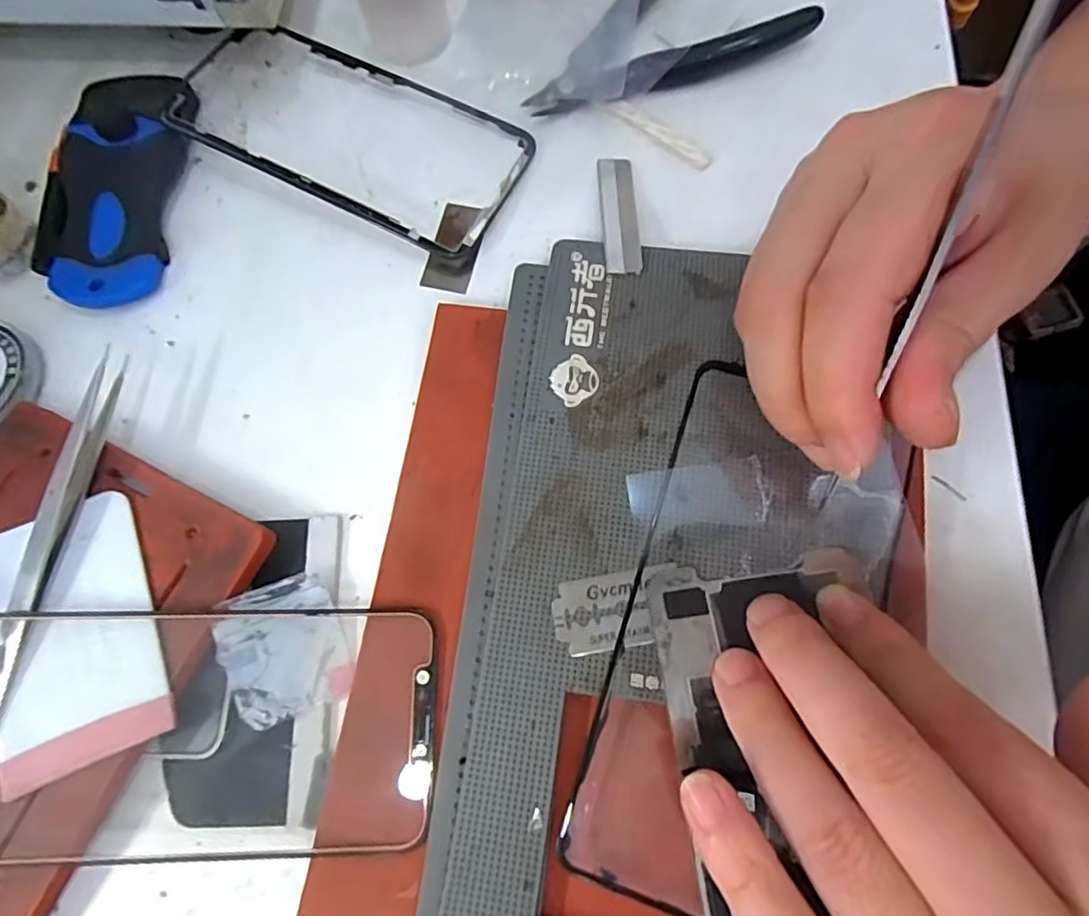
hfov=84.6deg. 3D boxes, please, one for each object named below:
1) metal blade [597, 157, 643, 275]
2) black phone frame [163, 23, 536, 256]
[{"bbox_3d":[0.029,-0.094,0.228,0.014,0.005,0.056,-3,74,1],"label":"metal blade"},{"bbox_3d":[-0.082,-0.134,0.240,0.151,0.013,0.070,25,77,9],"label":"black phone frame"}]

